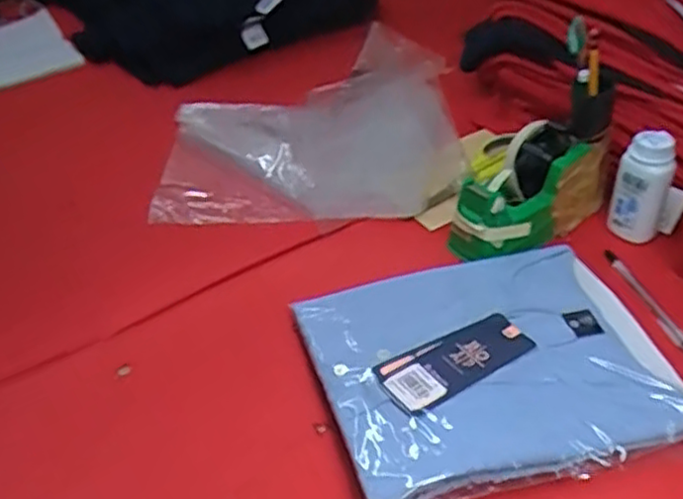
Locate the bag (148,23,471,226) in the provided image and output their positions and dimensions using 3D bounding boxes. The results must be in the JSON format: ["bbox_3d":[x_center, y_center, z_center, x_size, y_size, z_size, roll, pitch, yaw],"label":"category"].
[{"bbox_3d":[-0.038,-0.161,0.834,0.324,0.034,0.387,0,38,-2],"label":"bag"}]

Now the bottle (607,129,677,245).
[{"bbox_3d":[0.272,-0.057,0.640,0.044,0.103,0.034,19,42,21],"label":"bottle"}]

